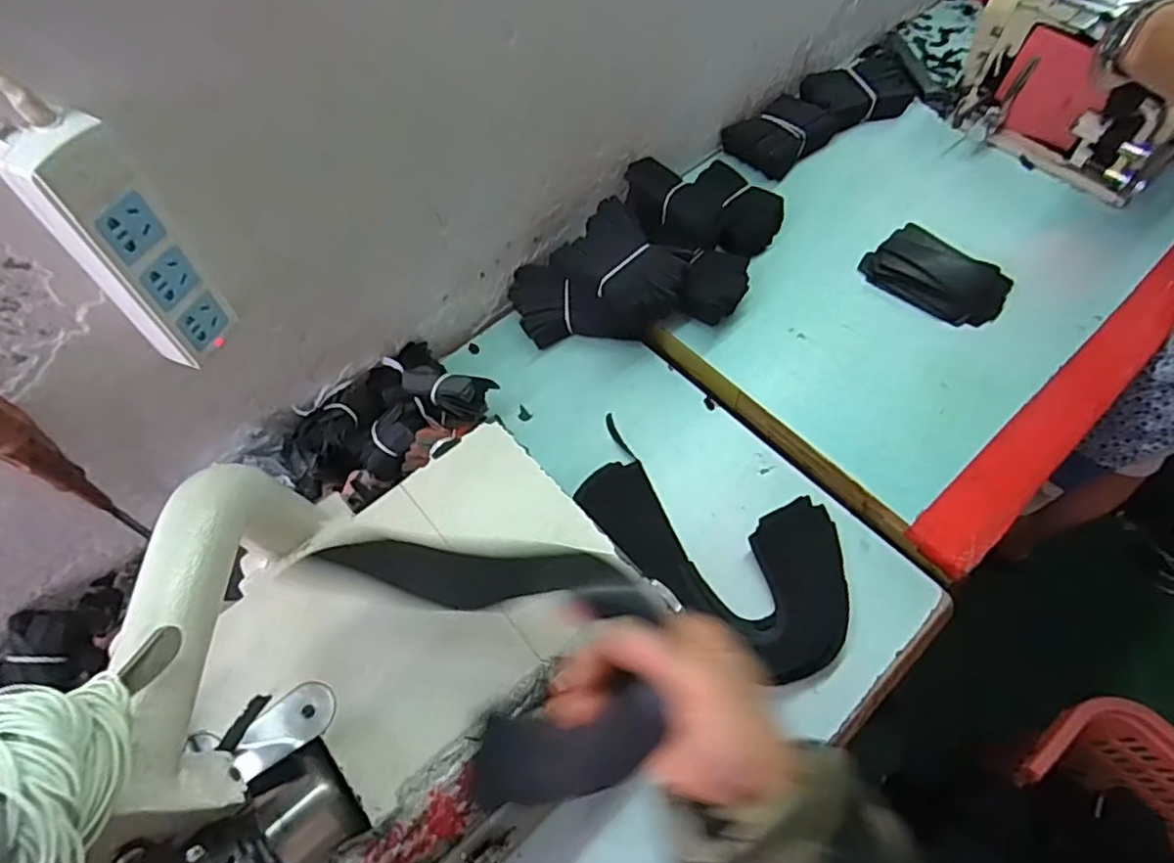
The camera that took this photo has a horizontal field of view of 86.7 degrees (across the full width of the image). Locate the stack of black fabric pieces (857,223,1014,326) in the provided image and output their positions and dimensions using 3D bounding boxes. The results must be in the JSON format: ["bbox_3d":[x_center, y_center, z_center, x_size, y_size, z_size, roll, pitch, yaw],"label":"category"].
[{"bbox_3d":[0.398,-0.180,0.705,0.147,0.011,0.099,35,69,18],"label":"stack of black fabric pieces"}]

